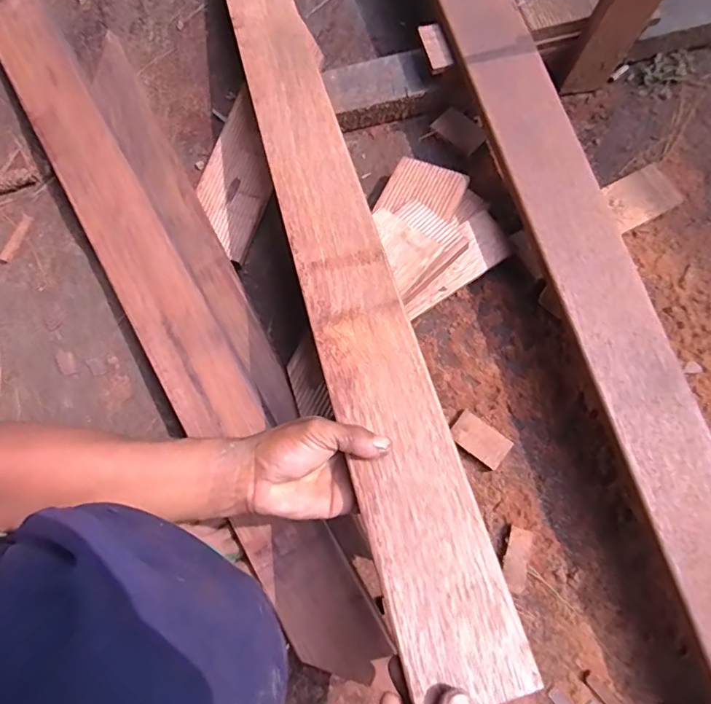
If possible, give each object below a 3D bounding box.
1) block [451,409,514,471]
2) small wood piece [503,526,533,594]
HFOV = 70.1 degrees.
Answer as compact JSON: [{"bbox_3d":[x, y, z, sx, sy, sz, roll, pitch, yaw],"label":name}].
[{"bbox_3d":[0.140,0.098,0.566,0.065,0.009,0.037,37,78,11],"label":"block"},{"bbox_3d":[0.171,0.219,0.535,0.026,0.009,0.062,18,75,6],"label":"small wood piece"}]

